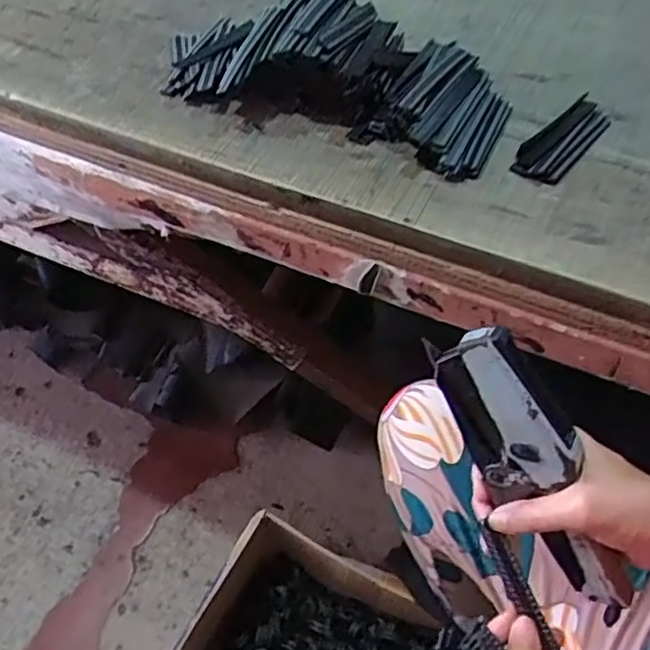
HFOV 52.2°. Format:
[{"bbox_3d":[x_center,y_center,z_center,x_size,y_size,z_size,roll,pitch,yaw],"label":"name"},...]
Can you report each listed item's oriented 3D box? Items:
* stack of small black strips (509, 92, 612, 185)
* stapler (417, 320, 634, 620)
[{"bbox_3d":[0.186,-0.144,0.515,0.036,0.010,0.110,33,61,24],"label":"stack of small black strips"},{"bbox_3d":[0.127,0.088,0.386,0.039,0.054,0.189,-33,98,-20],"label":"stapler"}]

